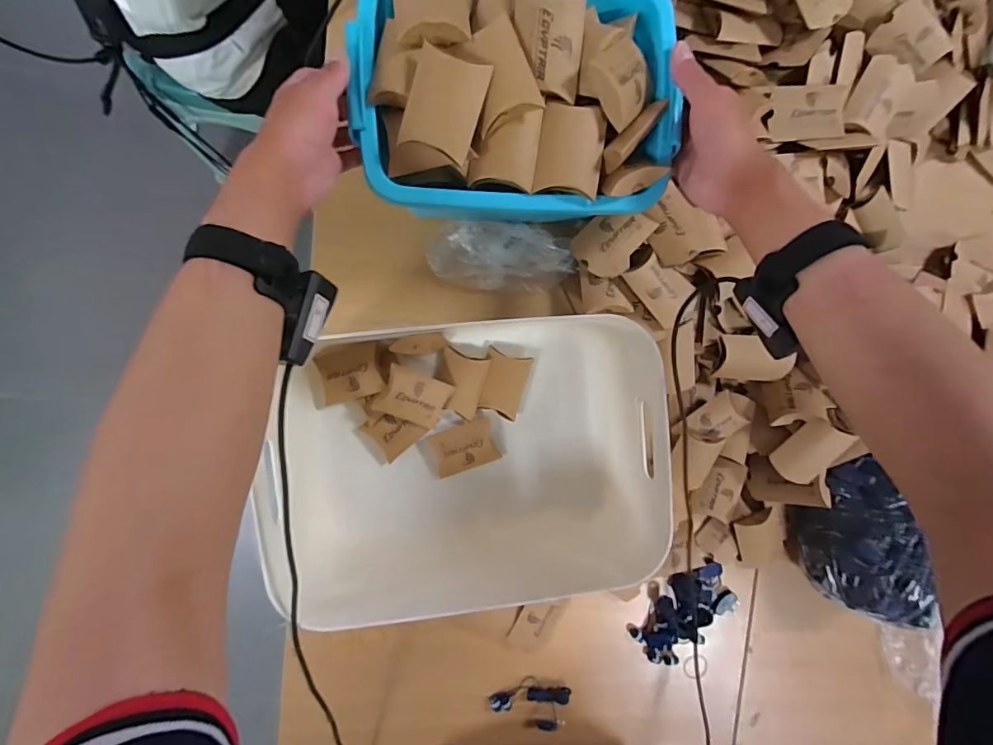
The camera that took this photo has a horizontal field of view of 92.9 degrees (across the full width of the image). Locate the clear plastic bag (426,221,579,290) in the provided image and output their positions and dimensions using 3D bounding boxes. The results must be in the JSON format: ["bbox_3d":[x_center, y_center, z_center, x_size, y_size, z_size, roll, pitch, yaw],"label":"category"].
[{"bbox_3d":[0.006,-0.132,0.532,0.157,0.036,0.067,2,94,-7],"label":"clear plastic bag"}]

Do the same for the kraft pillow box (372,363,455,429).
[{"bbox_3d":[-0.089,0.028,0.520,0.075,0.017,0.052,23,81,-34],"label":"kraft pillow box"}]

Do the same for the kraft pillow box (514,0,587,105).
[{"bbox_3d":[0.041,-0.257,0.369,0.053,0.015,0.070,0,95,-7],"label":"kraft pillow box"}]

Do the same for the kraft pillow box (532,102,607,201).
[{"bbox_3d":[0.062,-0.184,0.391,0.053,0.015,0.066,5,94,-7],"label":"kraft pillow box"}]

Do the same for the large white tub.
[{"bbox_3d":[-0.026,0.101,0.491,0.347,0.151,0.280,-5,95,-6],"label":"large white tub"}]

